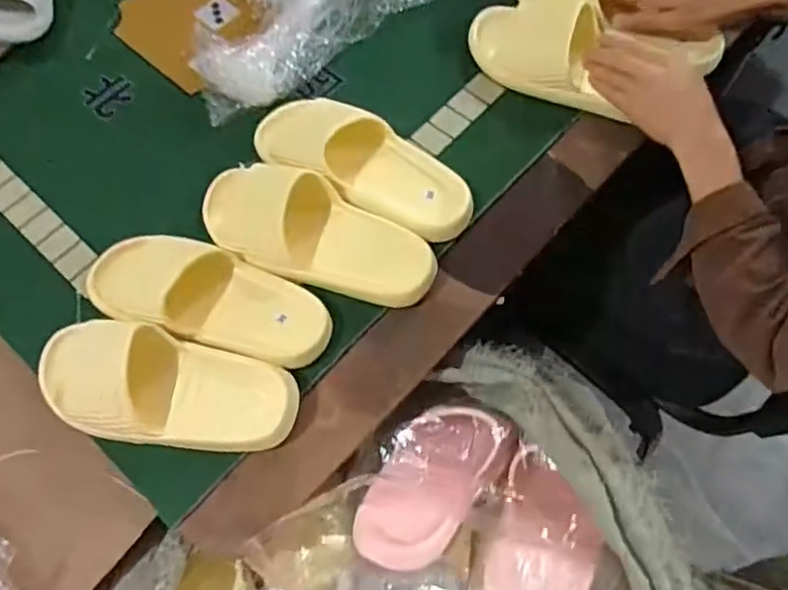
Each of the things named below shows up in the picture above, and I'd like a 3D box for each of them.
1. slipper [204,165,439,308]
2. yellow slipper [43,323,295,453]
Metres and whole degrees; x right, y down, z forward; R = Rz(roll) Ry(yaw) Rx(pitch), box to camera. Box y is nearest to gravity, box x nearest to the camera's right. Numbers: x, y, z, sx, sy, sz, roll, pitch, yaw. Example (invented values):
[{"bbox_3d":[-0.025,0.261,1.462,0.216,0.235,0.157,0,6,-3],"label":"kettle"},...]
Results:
[{"bbox_3d":[-0.078,-0.066,0.628,0.246,0.061,0.104,15,69,9],"label":"slipper"},{"bbox_3d":[-0.208,0.084,0.569,0.238,0.055,0.097,8,68,6],"label":"yellow slipper"}]

